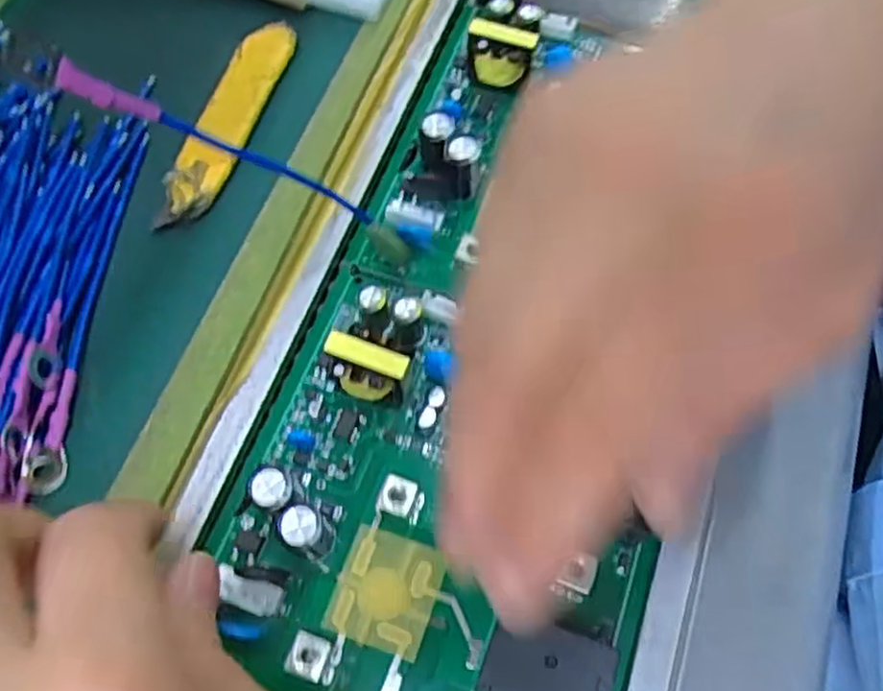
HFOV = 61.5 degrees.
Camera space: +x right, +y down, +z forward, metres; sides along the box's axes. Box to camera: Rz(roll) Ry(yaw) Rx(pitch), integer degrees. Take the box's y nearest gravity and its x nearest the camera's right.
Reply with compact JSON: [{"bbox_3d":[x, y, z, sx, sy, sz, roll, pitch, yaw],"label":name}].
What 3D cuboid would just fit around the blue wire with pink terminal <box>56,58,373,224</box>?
[{"bbox_3d":[-0.053,-0.051,0.203,0.007,0.103,0.004,-30,63,29],"label":"blue wire with pink terminal"}]

